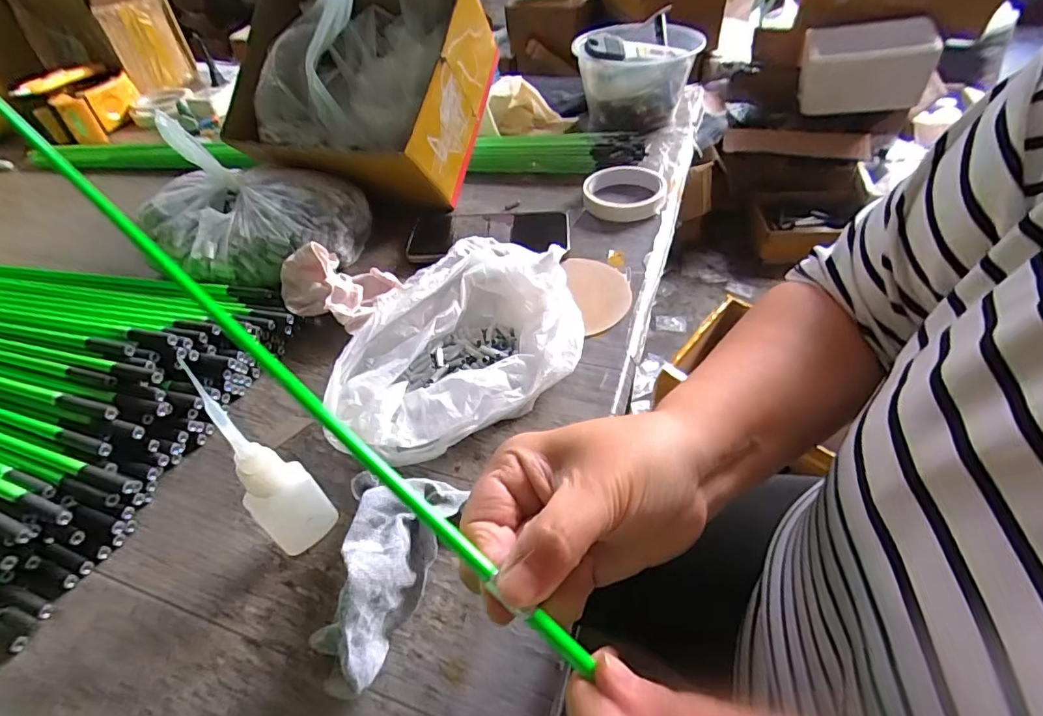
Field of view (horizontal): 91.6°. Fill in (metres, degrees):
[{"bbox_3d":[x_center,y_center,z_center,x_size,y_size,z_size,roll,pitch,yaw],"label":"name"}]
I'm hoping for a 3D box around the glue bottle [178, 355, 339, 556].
[{"bbox_3d":[-0.130,0.064,0.263,0.027,0.140,0.025,6,47,11],"label":"glue bottle"}]

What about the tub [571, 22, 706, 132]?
[{"bbox_3d":[0.156,-0.385,0.694,0.161,0.109,0.132,-3,46,2],"label":"tub"}]

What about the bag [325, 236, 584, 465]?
[{"bbox_3d":[-0.041,-0.007,0.379,0.133,0.054,0.209,28,55,28],"label":"bag"}]

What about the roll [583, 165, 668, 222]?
[{"bbox_3d":[0.112,-0.182,0.559,0.086,0.023,0.086,-3,46,3],"label":"roll"}]

